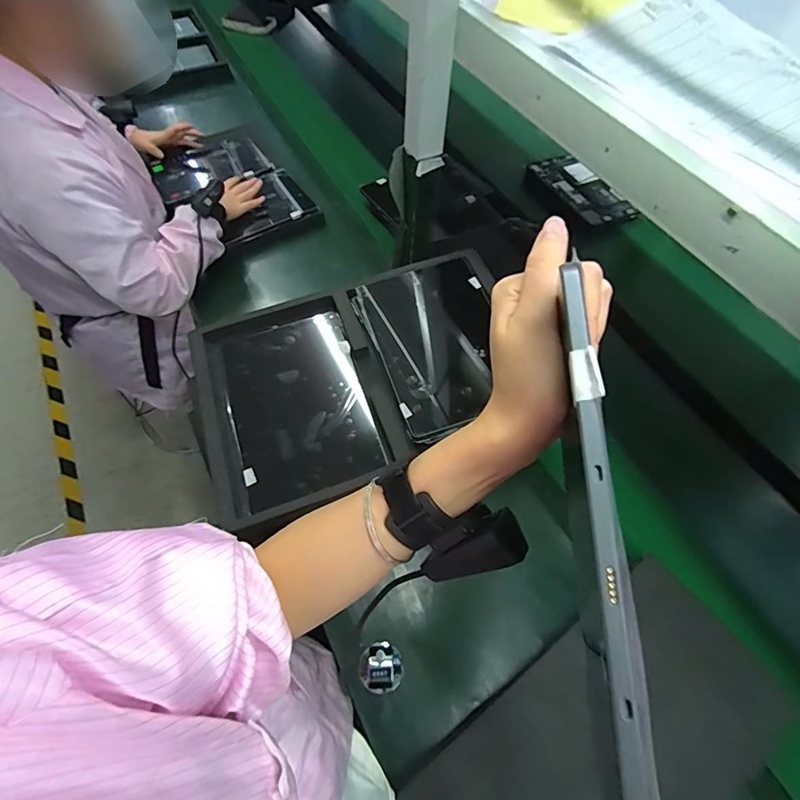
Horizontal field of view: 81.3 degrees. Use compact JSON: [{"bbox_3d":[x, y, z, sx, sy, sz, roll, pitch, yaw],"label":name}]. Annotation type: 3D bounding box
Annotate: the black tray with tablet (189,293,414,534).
[{"bbox_3d":[-0.142,-0.003,0.601,0.218,0.036,0.283,-16,60,-13],"label":"black tray with tablet"}]

